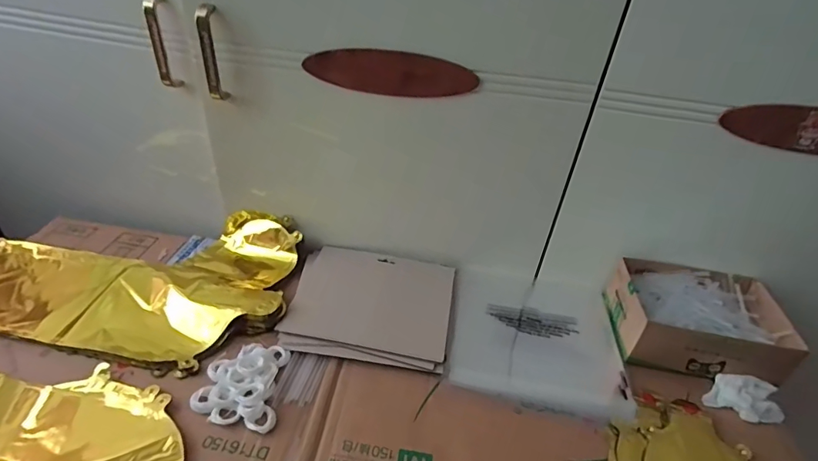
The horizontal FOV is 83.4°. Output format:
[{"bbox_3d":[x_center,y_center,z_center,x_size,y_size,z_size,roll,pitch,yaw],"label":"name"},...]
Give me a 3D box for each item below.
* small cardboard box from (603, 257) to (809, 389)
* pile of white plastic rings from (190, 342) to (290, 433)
[{"bbox_3d":[0.361,0.112,0.581,0.185,0.068,0.134,10,37,4],"label":"small cardboard box"},{"bbox_3d":[-0.172,0.155,0.481,0.083,0.021,0.092,8,37,2],"label":"pile of white plastic rings"}]

